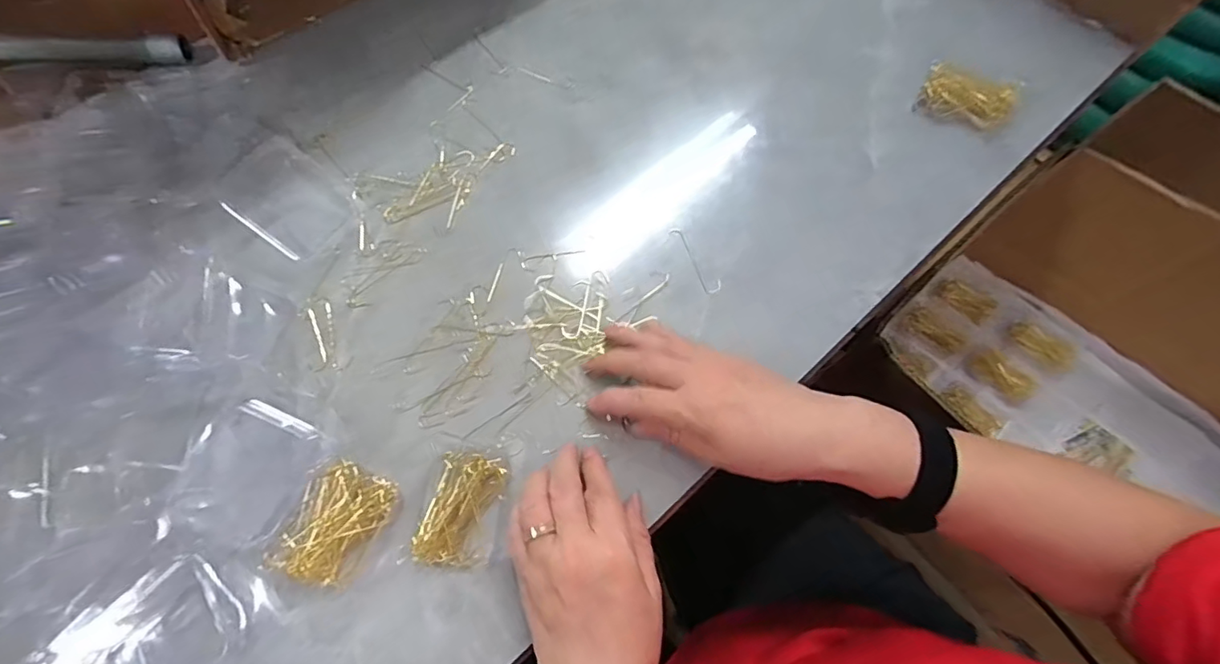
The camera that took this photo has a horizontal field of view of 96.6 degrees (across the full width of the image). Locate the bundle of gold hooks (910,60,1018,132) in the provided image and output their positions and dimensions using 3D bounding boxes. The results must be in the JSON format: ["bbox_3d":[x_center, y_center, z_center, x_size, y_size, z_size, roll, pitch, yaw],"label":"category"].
[{"bbox_3d":[0.303,-0.199,0.461,0.071,0.025,0.029,24,69,10],"label":"bundle of gold hooks"}]

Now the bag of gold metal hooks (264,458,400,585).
[{"bbox_3d":[-0.172,0.120,0.340,0.053,0.014,0.071,23,69,9],"label":"bag of gold metal hooks"}]

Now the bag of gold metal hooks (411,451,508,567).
[{"bbox_3d":[-0.095,0.113,0.347,0.042,0.008,0.067,8,67,3],"label":"bag of gold metal hooks"}]

